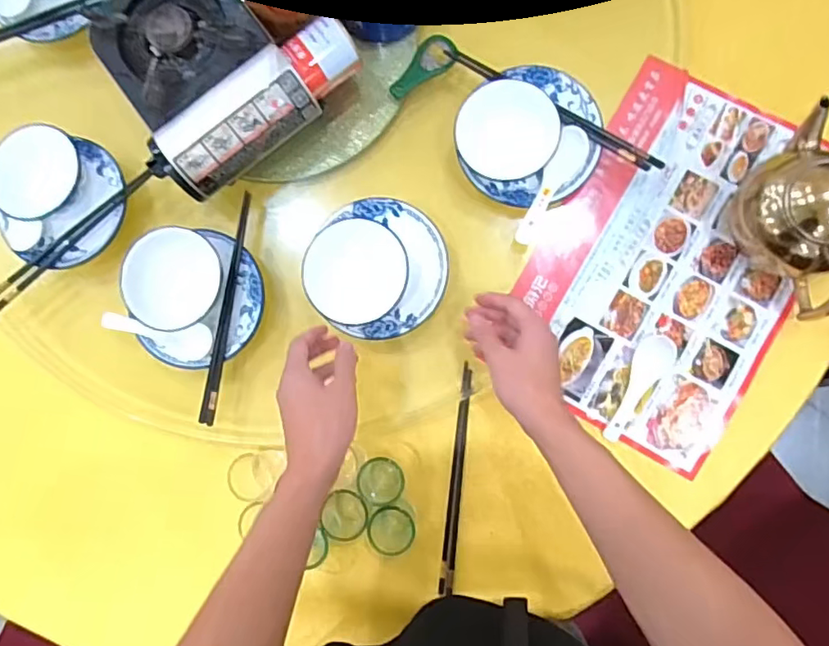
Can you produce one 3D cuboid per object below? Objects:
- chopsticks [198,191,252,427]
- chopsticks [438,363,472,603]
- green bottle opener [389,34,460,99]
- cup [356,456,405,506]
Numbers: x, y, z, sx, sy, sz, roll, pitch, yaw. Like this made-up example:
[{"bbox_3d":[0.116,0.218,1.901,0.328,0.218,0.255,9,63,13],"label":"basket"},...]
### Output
[{"bbox_3d":[-0.217,-0.019,0.651,0.014,0.014,0.269,7,85,7],"label":"chopsticks"},{"bbox_3d":[0.049,0.182,0.662,0.016,0.007,0.261,5,85,7],"label":"chopsticks"},{"bbox_3d":[0.008,-0.309,0.681,0.094,0.009,0.043,-38,87,3],"label":"green bottle opener"},{"bbox_3d":[-0.039,0.179,0.640,0.050,0.060,0.047,0,85,5],"label":"cup"}]

